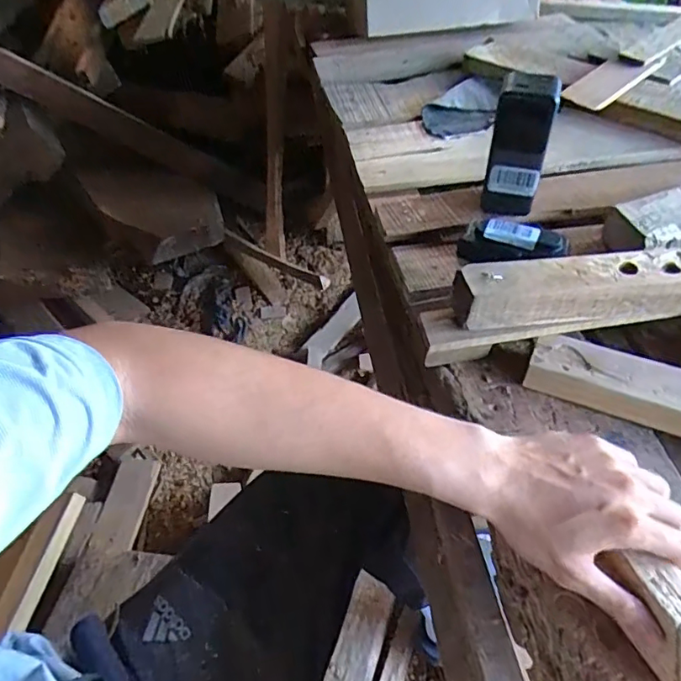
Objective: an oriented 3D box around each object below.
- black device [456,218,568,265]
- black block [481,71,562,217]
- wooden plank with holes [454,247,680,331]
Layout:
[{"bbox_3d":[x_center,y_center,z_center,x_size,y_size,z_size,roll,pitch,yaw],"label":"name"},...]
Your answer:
[{"bbox_3d":[0.174,-0.099,0.543,0.103,0.030,0.034,6,50,6],"label":"black device"},{"bbox_3d":[0.181,-0.193,0.551,0.056,0.138,0.043,16,52,14],"label":"black block"},{"bbox_3d":[0.333,-0.057,0.501,0.451,0.054,0.046,-5,50,-3],"label":"wooden plank with holes"}]

